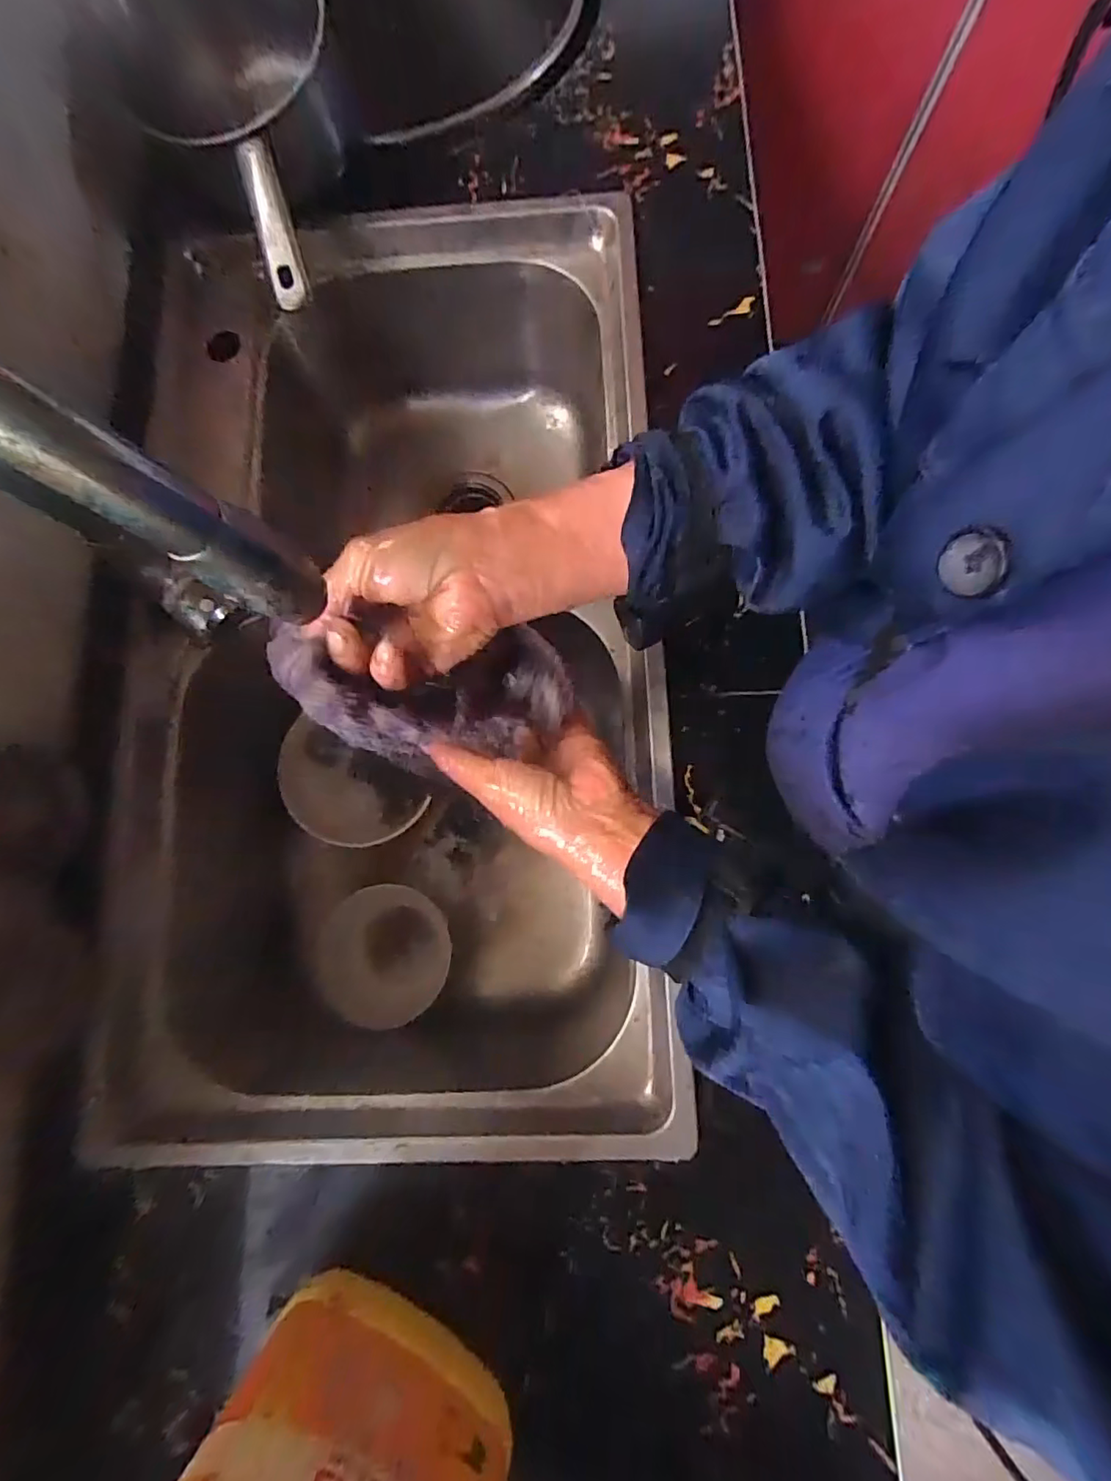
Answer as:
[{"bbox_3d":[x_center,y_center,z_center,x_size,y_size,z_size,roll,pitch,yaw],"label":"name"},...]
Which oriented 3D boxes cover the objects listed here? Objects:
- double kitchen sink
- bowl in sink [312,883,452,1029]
[{"bbox_3d":[-0.133,-0.086,0.548,0.420,0.219,0.770,-2,80,2],"label":"double kitchen sink"},{"bbox_3d":[-0.166,0.204,0.547,0.129,0.054,0.123,0,68,0],"label":"bowl in sink"}]

